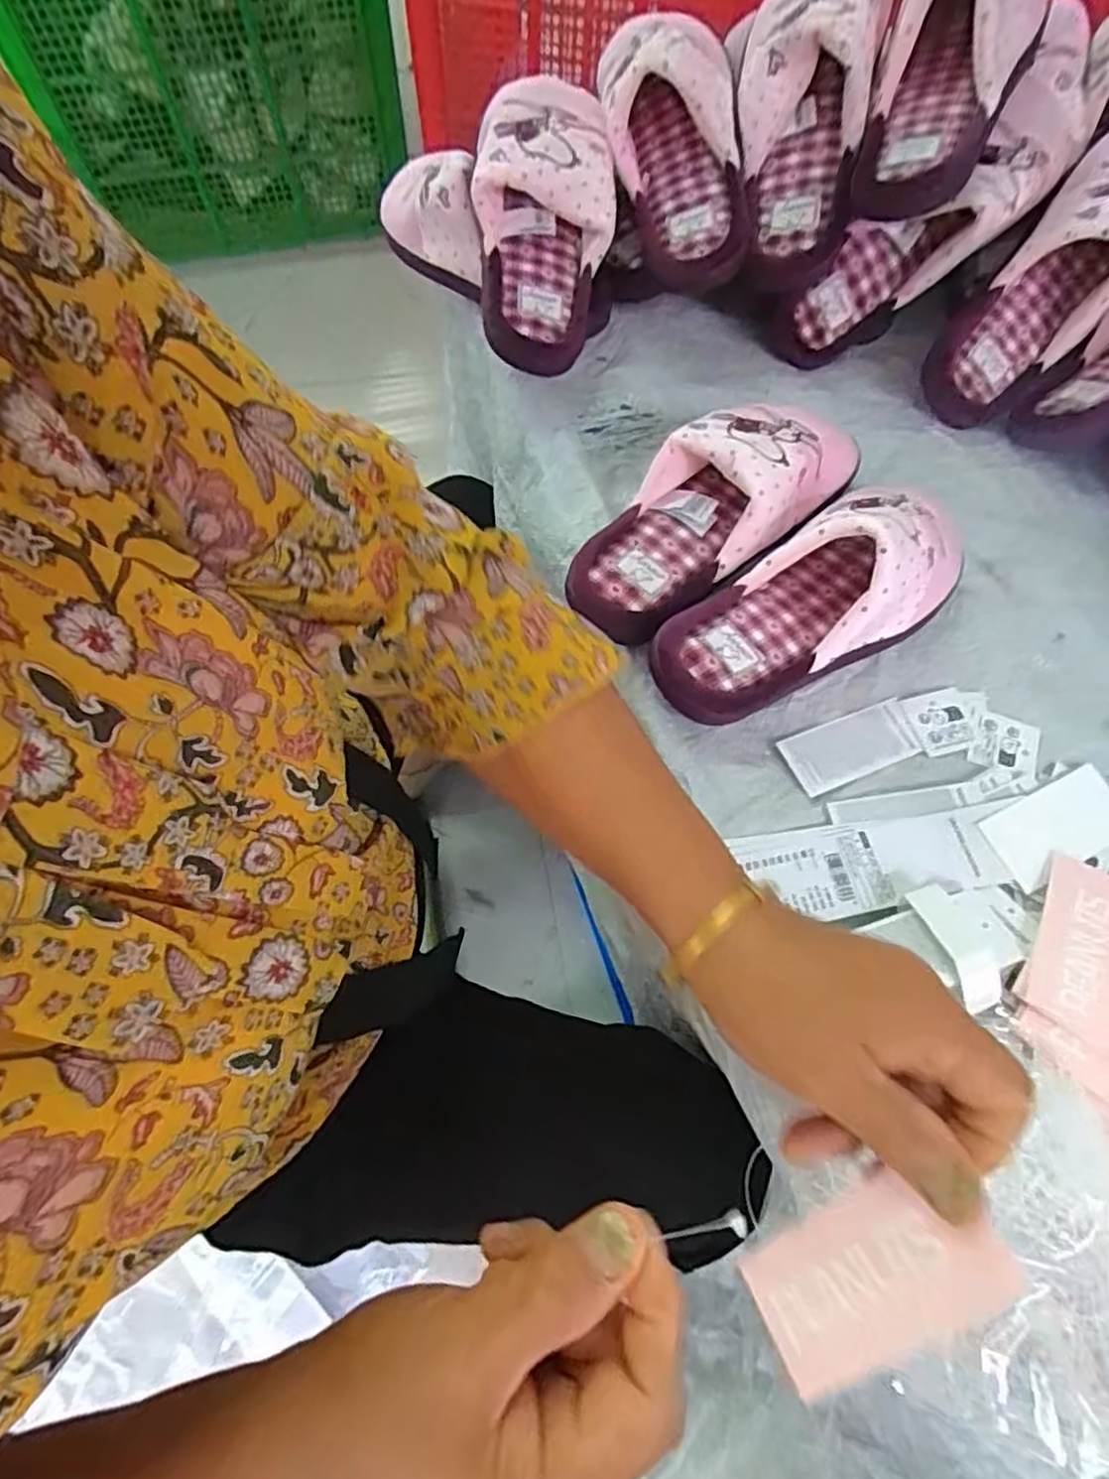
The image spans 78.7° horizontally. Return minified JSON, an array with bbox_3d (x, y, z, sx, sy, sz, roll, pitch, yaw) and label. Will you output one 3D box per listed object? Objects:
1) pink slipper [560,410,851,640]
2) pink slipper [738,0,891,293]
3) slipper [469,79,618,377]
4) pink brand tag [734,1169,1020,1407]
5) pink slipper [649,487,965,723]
[{"bbox_3d":[0.107,-0.155,0.448,0.238,0.069,0.089,-41,72,-18],"label":"pink slipper"},{"bbox_3d":[0.186,-0.455,0.489,0.097,0.081,0.223,5,106,1],"label":"pink slipper"},{"bbox_3d":[-0.009,-0.381,0.486,0.101,0.053,0.232,6,92,1],"label":"slipper"},{"bbox_3d":[0.110,0.191,0.240,0.091,0.004,0.044,-48,55,18],"label":"pink brand tag"},{"bbox_3d":[0.156,-0.091,0.414,0.221,0.084,0.091,-26,69,-13],"label":"pink slipper"}]

